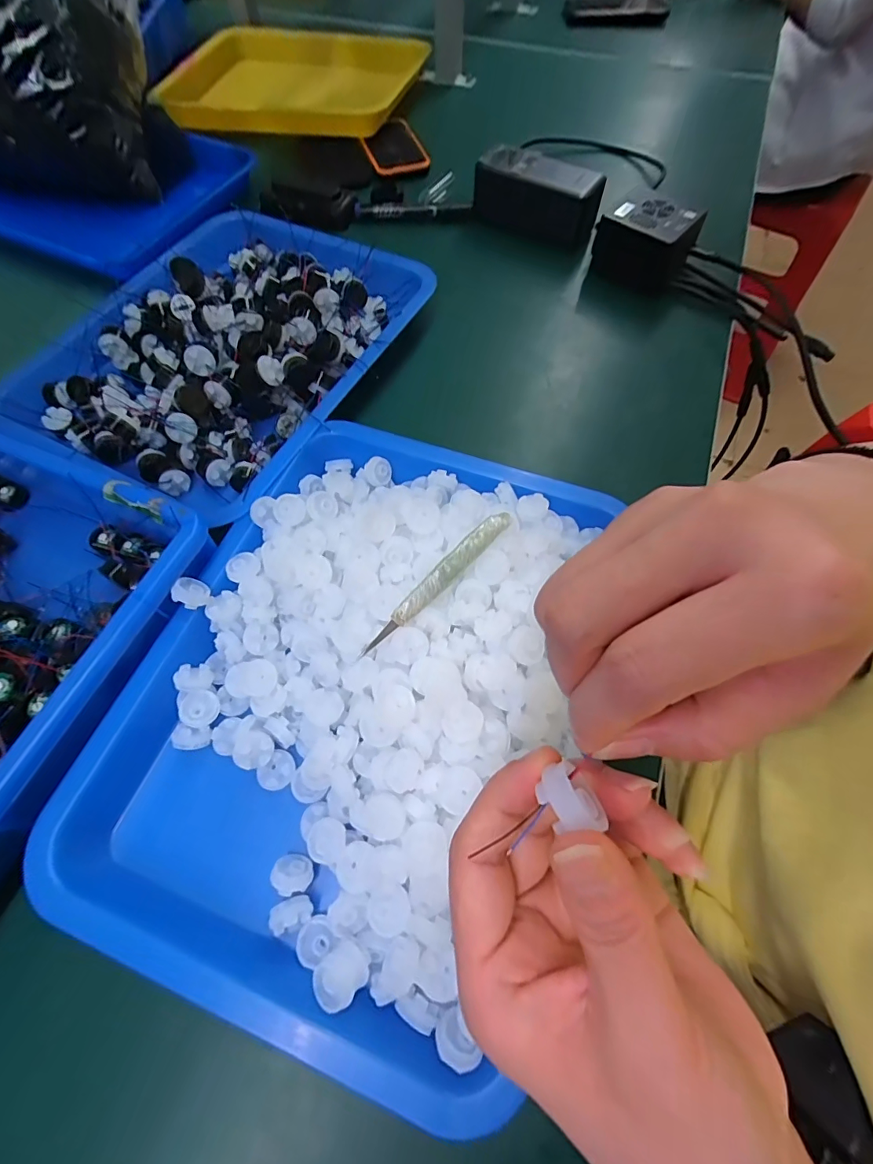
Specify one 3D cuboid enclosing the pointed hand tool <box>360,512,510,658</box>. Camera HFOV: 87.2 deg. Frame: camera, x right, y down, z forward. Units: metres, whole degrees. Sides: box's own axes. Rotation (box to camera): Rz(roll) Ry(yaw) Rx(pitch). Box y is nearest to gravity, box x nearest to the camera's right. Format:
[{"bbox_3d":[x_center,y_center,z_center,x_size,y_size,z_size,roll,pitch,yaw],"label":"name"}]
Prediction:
[{"bbox_3d":[0.002,-0.001,0.254,0.108,0.005,0.012,-45,102,-15],"label":"pointed hand tool"}]

